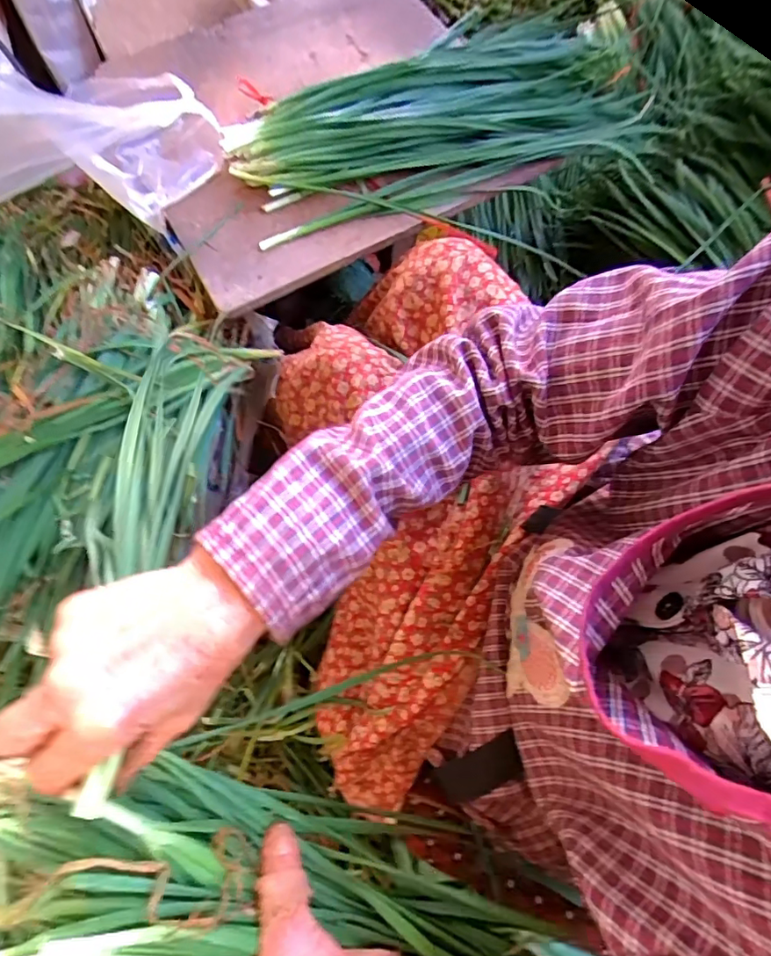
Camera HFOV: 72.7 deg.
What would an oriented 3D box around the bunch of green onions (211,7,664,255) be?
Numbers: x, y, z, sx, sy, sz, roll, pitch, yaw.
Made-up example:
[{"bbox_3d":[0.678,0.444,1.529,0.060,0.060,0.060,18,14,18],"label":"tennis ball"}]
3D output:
[{"bbox_3d":[0.081,-0.451,0.650,0.551,0.084,0.219,-27,71,-9],"label":"bunch of green onions"}]

